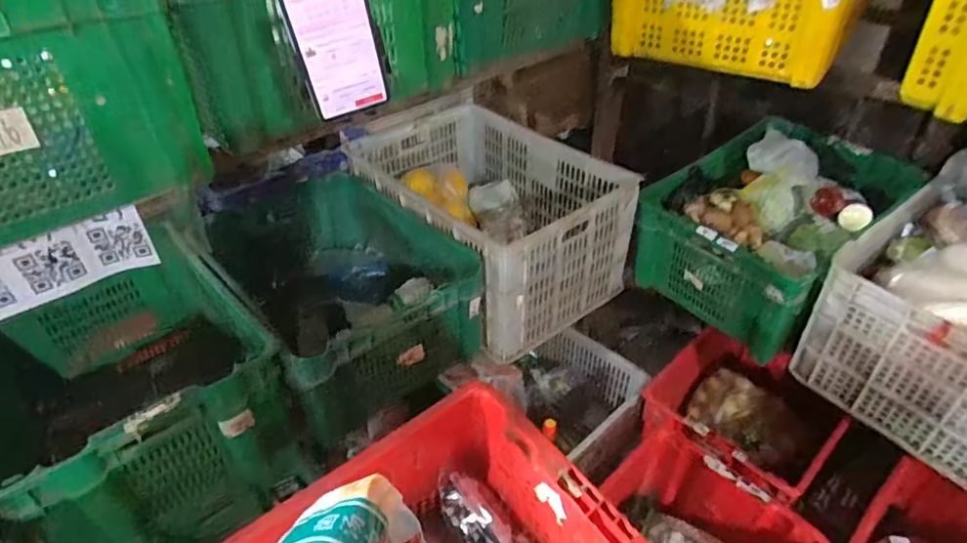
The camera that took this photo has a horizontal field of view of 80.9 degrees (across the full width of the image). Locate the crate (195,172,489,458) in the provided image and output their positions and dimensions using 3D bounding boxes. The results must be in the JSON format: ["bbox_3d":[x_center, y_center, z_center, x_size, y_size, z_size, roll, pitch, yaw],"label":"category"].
[{"bbox_3d":[-0.307,0.041,1.212,0.394,0.258,0.564,-27,45,-27],"label":"crate"}]

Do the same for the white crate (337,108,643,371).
[{"bbox_3d":[-0.009,-0.140,1.390,0.395,0.284,0.626,-30,47,-29],"label":"white crate"}]

